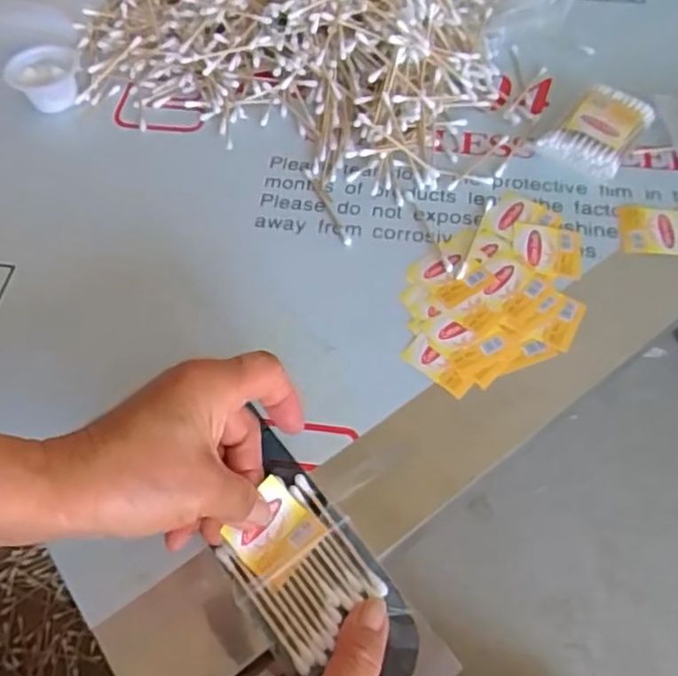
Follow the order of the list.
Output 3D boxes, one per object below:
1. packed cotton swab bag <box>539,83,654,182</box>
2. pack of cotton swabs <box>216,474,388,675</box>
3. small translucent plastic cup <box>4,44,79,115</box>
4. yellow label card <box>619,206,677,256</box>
[{"bbox_3d":[0.184,-0.146,0.468,0.051,0.018,0.076,34,64,21],"label":"packed cotton swab bag"},{"bbox_3d":[-0.019,0.110,0.319,0.056,0.011,0.076,-36,66,-16],"label":"pack of cotton swabs"},{"bbox_3d":[-0.224,-0.199,0.506,0.049,0.026,0.045,-8,57,-5],"label":"small translucent plastic cup"},{"bbox_3d":[0.208,-0.071,0.436,0.042,0.004,0.040,4,57,3],"label":"yellow label card"}]

